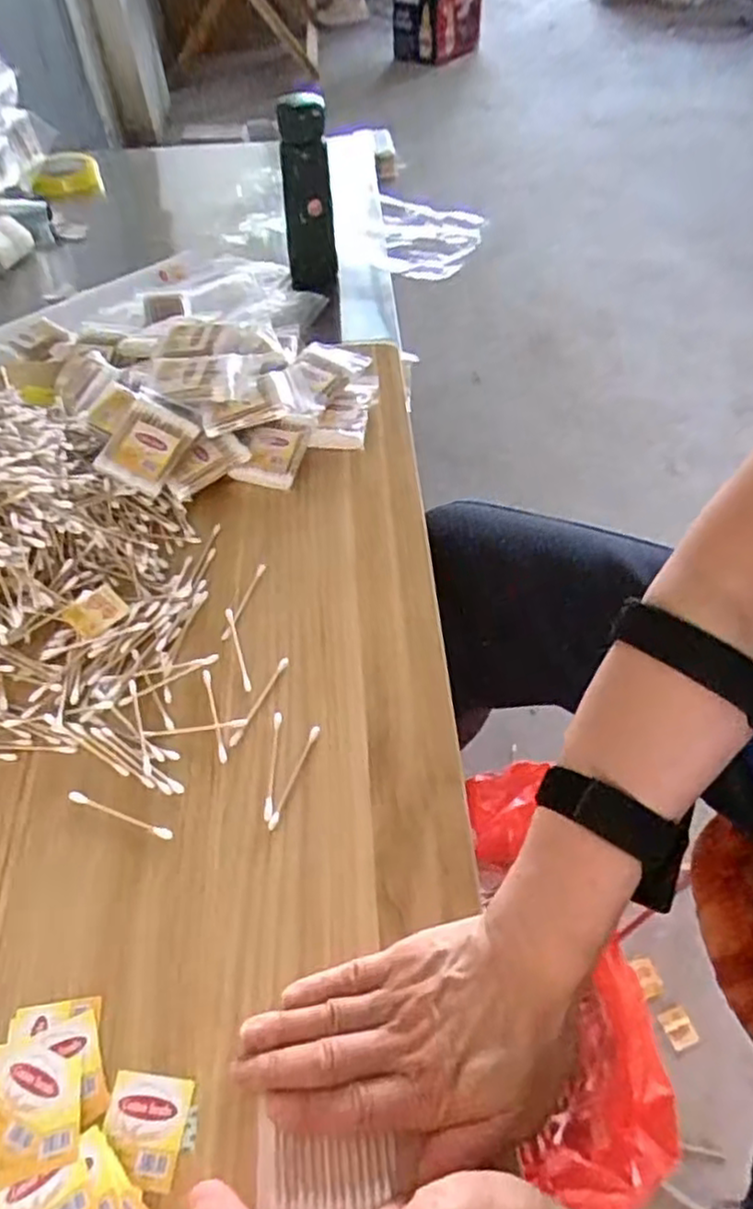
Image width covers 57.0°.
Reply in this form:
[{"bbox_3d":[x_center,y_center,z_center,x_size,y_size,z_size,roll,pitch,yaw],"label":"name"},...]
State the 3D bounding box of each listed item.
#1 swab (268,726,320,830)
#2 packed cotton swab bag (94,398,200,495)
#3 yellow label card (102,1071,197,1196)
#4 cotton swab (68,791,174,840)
[{"bbox_3d":[-0.053,0.111,0.450,0.006,0.005,0.073,16,54,11],"label":"swab"},{"bbox_3d":[-0.197,-0.137,0.598,0.058,0.012,0.077,27,77,-4],"label":"packed cotton swab bag"},{"bbox_3d":[-0.115,0.258,0.342,0.040,0.004,0.043,5,52,3],"label":"yellow label card"},{"bbox_3d":[-0.161,0.133,0.437,0.074,0.004,0.007,18,54,12],"label":"cotton swab"}]

